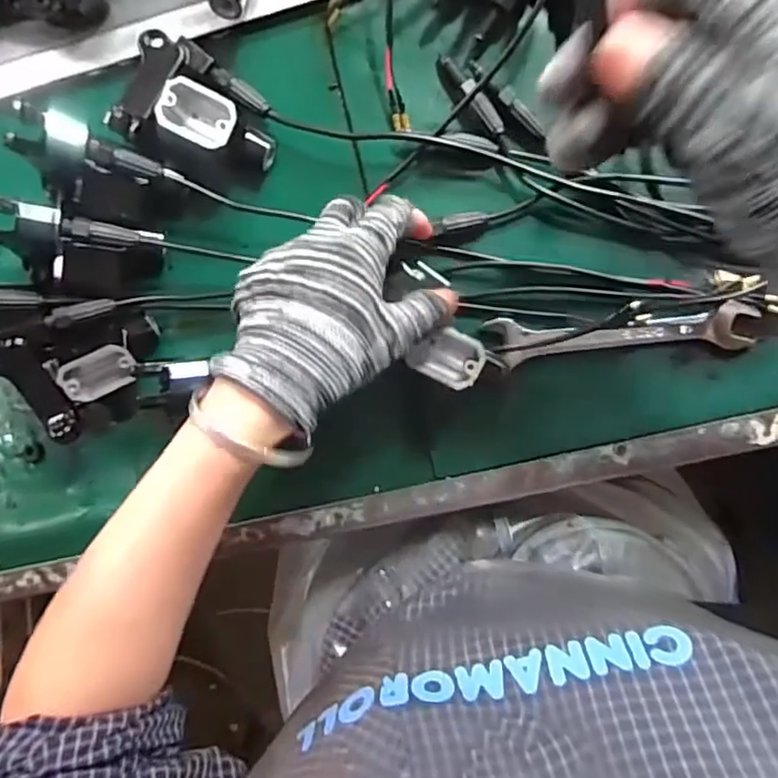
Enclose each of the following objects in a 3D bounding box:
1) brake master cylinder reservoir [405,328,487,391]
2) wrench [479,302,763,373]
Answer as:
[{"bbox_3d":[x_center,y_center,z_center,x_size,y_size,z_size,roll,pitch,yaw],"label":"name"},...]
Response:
[{"bbox_3d":[0.030,-0.017,0.313,0.034,0.024,0.027,25,98,2],"label":"brake master cylinder reservoir"},{"bbox_3d":[0.125,-0.029,0.331,0.136,0.009,0.025,-3,96,6],"label":"wrench"}]

